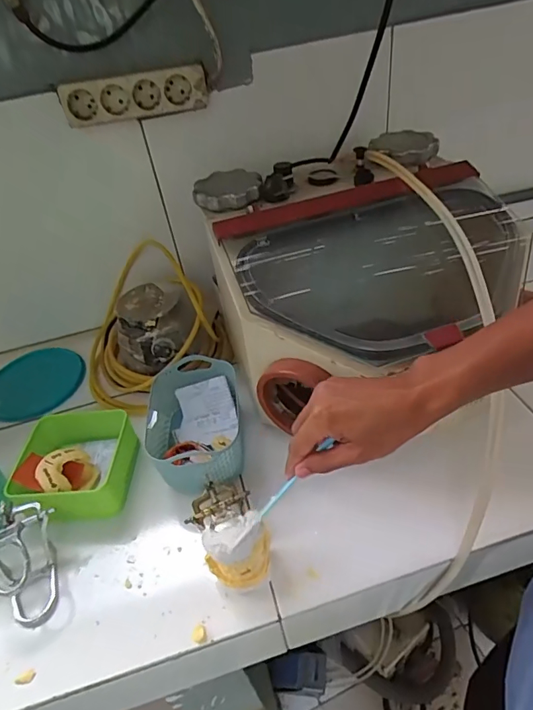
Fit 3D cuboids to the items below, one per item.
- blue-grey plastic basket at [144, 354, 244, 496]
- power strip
[{"bbox_3d":[-0.103,0.097,0.622,0.125,0.074,0.186,-8,42,0],"label":"blue-grey plastic basket"},{"bbox_3d":[-0.184,-0.364,0.650,0.198,0.056,0.028,-15,43,-8],"label":"power strip"}]

